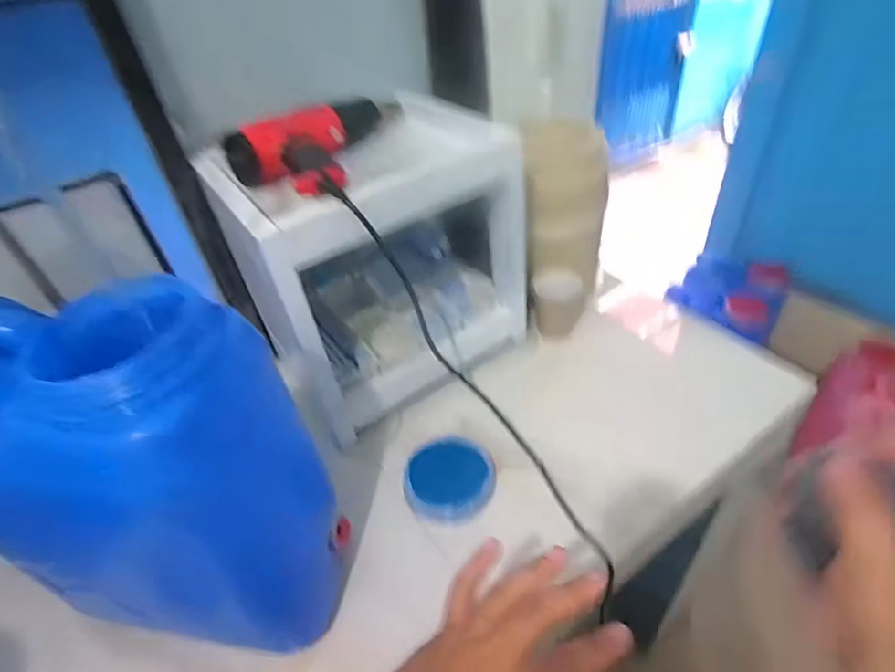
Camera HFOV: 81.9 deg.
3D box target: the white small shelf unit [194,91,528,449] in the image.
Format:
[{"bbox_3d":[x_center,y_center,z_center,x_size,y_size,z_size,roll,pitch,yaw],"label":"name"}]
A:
[{"bbox_3d":[-0.105,-0.127,0.782,0.373,0.323,0.318,-25,45,-20],"label":"white small shelf unit"}]

